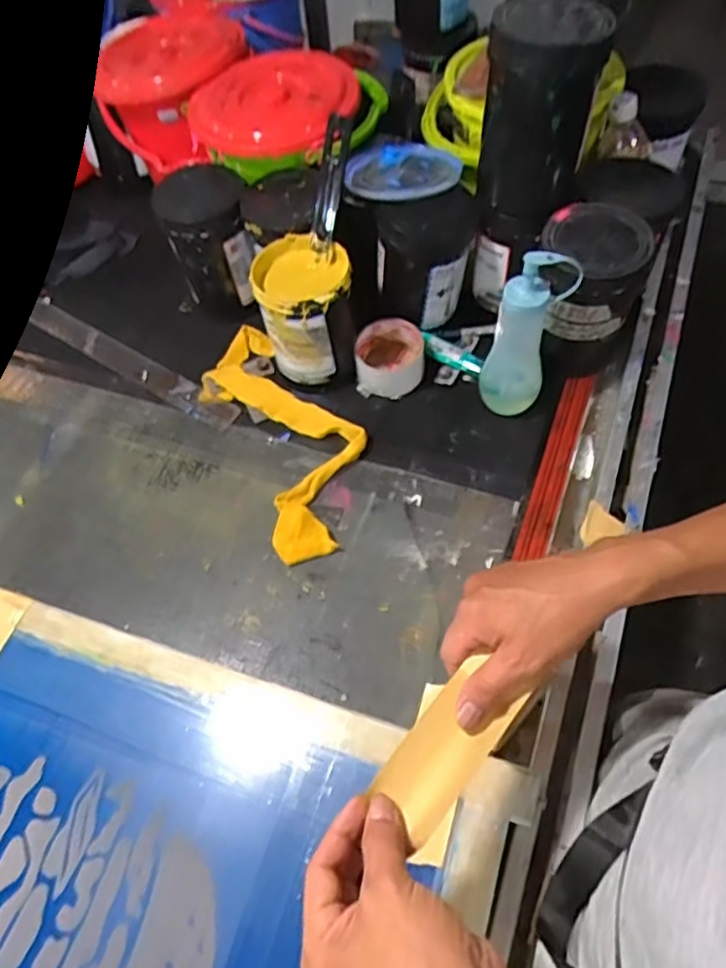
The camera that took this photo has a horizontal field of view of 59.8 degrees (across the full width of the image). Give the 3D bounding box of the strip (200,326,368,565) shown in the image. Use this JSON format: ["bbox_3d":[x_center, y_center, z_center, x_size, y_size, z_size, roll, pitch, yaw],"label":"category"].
[{"bbox_3d":[-0.089,-0.064,0.746,0.141,0.043,0.321,-26,59,-11],"label":"strip"}]

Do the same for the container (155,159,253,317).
[{"bbox_3d":[-0.188,-0.298,0.807,0.104,0.178,0.091,-12,58,-2],"label":"container"}]

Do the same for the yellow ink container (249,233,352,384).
[{"bbox_3d":[-0.062,-0.189,0.734,0.103,0.157,0.089,-4,58,3],"label":"yellow ink container"}]

